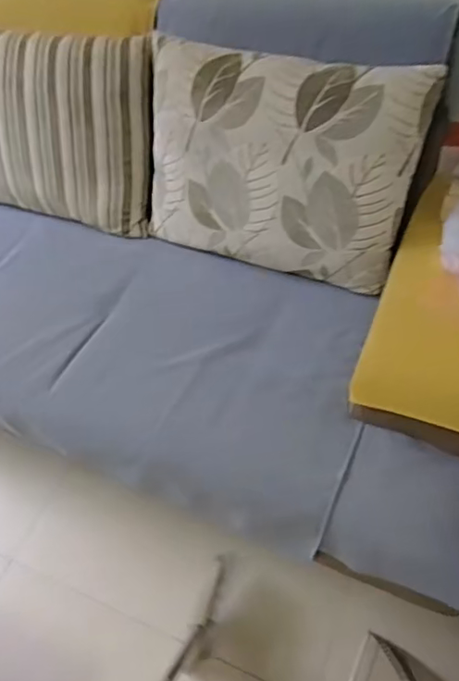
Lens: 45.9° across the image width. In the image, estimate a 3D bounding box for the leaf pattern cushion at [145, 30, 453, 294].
[{"bbox_3d":[0.104,-0.410,1.275,0.647,0.474,0.140,19,32,20],"label":"leaf pattern cushion"}]

